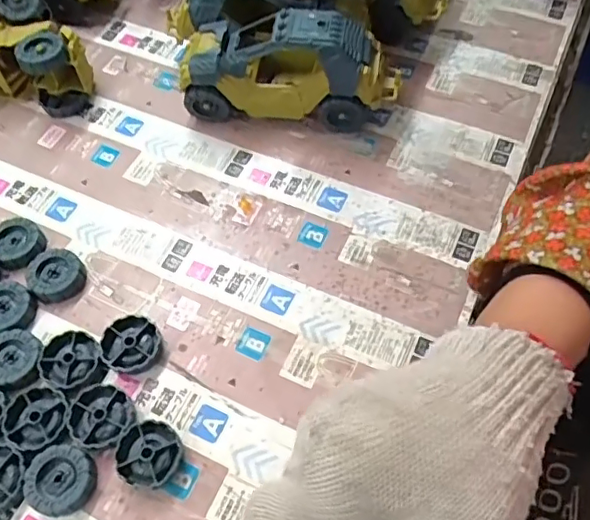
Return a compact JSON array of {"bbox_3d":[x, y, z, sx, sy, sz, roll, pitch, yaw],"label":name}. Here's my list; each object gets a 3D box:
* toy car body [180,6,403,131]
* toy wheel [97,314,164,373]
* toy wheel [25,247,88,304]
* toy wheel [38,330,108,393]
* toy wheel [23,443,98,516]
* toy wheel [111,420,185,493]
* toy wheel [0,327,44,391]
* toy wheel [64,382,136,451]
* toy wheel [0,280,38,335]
[{"bbox_3d":[-0.001,-0.157,0.448,0.167,0.082,0.072,7,63,6],"label":"toy car body"},{"bbox_3d":[-0.109,0.057,0.379,0.039,0.014,0.038,-1,62,2],"label":"toy wheel"},{"bbox_3d":[-0.171,0.010,0.405,0.039,0.015,0.041,-1,62,2],"label":"toy wheel"},{"bbox_3d":[-0.145,0.067,0.371,0.042,0.012,0.037,24,66,14],"label":"toy wheel"},{"bbox_3d":[-0.138,0.131,0.335,0.039,0.013,0.037,-1,62,2],"label":"toy wheel"},{"bbox_3d":[-0.088,0.118,0.342,0.038,0.012,0.038,-1,62,2],"label":"toy wheel"},{"bbox_3d":[-0.183,0.067,0.372,0.042,0.013,0.037,27,67,16],"label":"toy wheel"},{"bbox_3d":[-0.122,0.099,0.355,0.041,0.012,0.038,-1,62,2],"label":"toy wheel"},{"bbox_3d":[-0.201,0.034,0.390,0.038,0.013,0.038,-1,62,2],"label":"toy wheel"}]

